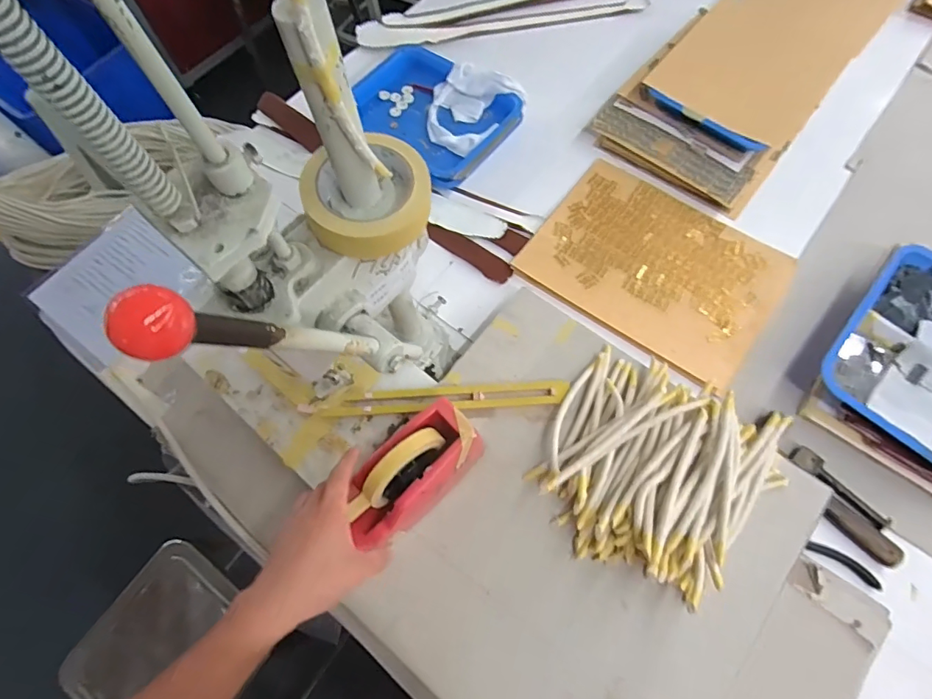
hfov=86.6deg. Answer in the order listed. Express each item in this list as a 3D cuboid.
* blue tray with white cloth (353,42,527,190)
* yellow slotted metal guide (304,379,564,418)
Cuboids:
[{"bbox_3d":[-0.061,-0.422,0.872,0.279,0.048,0.229,36,73,15],"label":"blue tray with white cloth"},{"bbox_3d":[-0.040,0.063,0.631,0.338,0.019,0.033,-4,68,0],"label":"yellow slotted metal guide"}]

